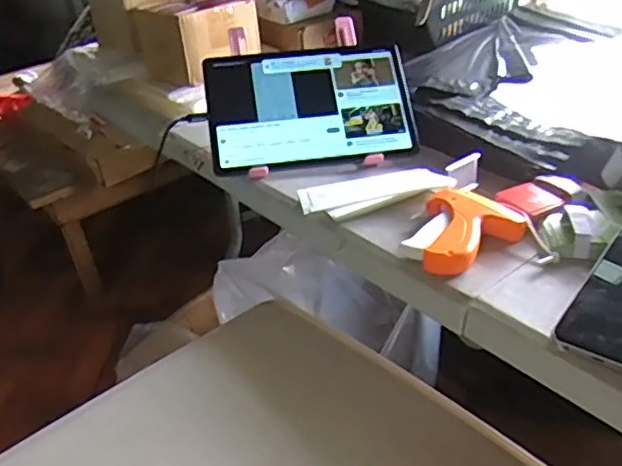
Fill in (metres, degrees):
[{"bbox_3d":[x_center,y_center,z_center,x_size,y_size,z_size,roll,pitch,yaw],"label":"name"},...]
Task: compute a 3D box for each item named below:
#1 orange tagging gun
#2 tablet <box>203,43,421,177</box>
[{"bbox_3d":[0.158,-0.003,0.607,0.090,0.025,0.114,3,34,12],"label":"orange tagging gun"},{"bbox_3d":[0.001,-0.157,0.780,0.253,0.015,0.155,-7,74,-5],"label":"tablet"}]

